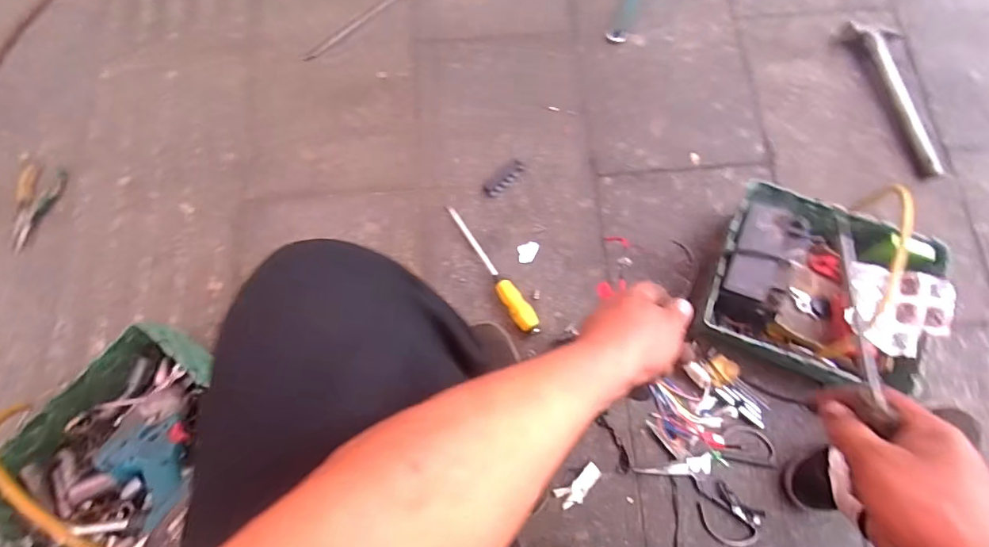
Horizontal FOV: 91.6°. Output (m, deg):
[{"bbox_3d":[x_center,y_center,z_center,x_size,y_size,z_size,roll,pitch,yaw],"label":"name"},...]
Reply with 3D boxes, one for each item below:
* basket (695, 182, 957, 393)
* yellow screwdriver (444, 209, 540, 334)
[{"bbox_3d":[0.458,0.021,0.695,0.278,0.127,0.243,22,76,7],"label":"basket"},{"bbox_3d":[-0.010,-0.010,0.765,0.033,0.035,0.251,-34,76,-7],"label":"yellow screwdriver"}]

